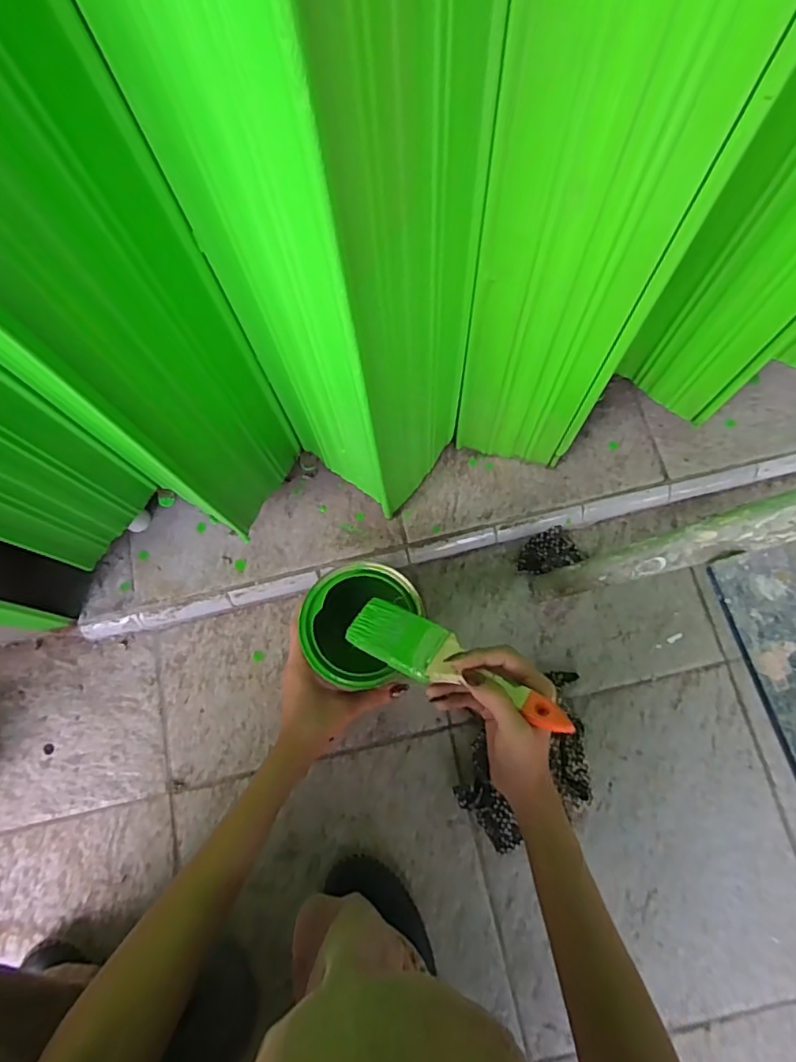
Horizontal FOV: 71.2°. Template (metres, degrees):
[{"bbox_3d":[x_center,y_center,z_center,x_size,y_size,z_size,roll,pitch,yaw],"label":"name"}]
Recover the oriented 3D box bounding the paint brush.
[{"bbox_3d":[0.045,0.104,0.431,0.183,0.015,0.046,22,74,23],"label":"paint brush"}]

